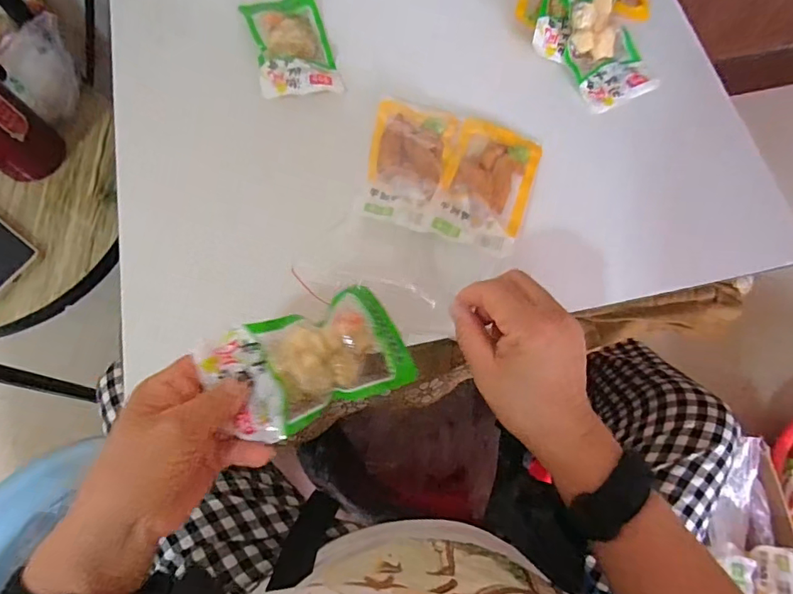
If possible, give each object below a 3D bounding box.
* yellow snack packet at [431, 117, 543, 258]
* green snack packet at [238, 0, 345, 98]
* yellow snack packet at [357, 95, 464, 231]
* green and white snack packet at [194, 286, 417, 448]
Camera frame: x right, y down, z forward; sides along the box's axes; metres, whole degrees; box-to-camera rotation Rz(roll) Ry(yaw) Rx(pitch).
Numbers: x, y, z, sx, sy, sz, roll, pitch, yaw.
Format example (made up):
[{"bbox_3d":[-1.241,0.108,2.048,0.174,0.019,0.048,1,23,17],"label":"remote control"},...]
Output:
[{"bbox_3d":[0.085,-0.104,0.453,0.076,0.021,0.138,19,72,7],"label":"yellow snack packet"},{"bbox_3d":[-0.107,-0.256,0.502,0.076,0.021,0.122,-16,72,-5],"label":"green snack packet"},{"bbox_3d":[0.013,-0.125,0.458,0.079,0.018,0.134,8,72,4],"label":"yellow snack packet"},{"bbox_3d":[-0.056,0.043,0.319,0.118,0.024,0.074,-27,73,-8],"label":"green and white snack packet"}]

